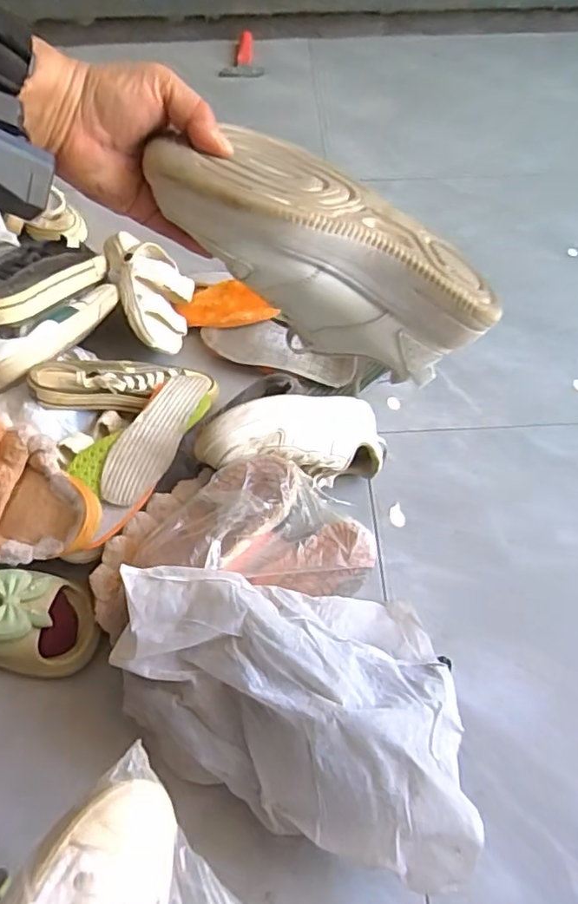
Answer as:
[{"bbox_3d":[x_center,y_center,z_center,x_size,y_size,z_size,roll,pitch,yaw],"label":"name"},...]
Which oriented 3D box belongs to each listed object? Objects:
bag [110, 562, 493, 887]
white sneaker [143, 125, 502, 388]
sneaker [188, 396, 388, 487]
[{"bbox_3d":[-0.005,0.242,0.562,0.326,0.178,0.248,0,57,4],"label":"bag"},{"bbox_3d":[0.022,-0.136,0.408,0.227,0.094,0.081,25,59,-20],"label":"white sneaker"},{"bbox_3d":[0.009,-0.019,0.736,0.234,0.079,0.093,3,57,-26],"label":"sneaker"}]

